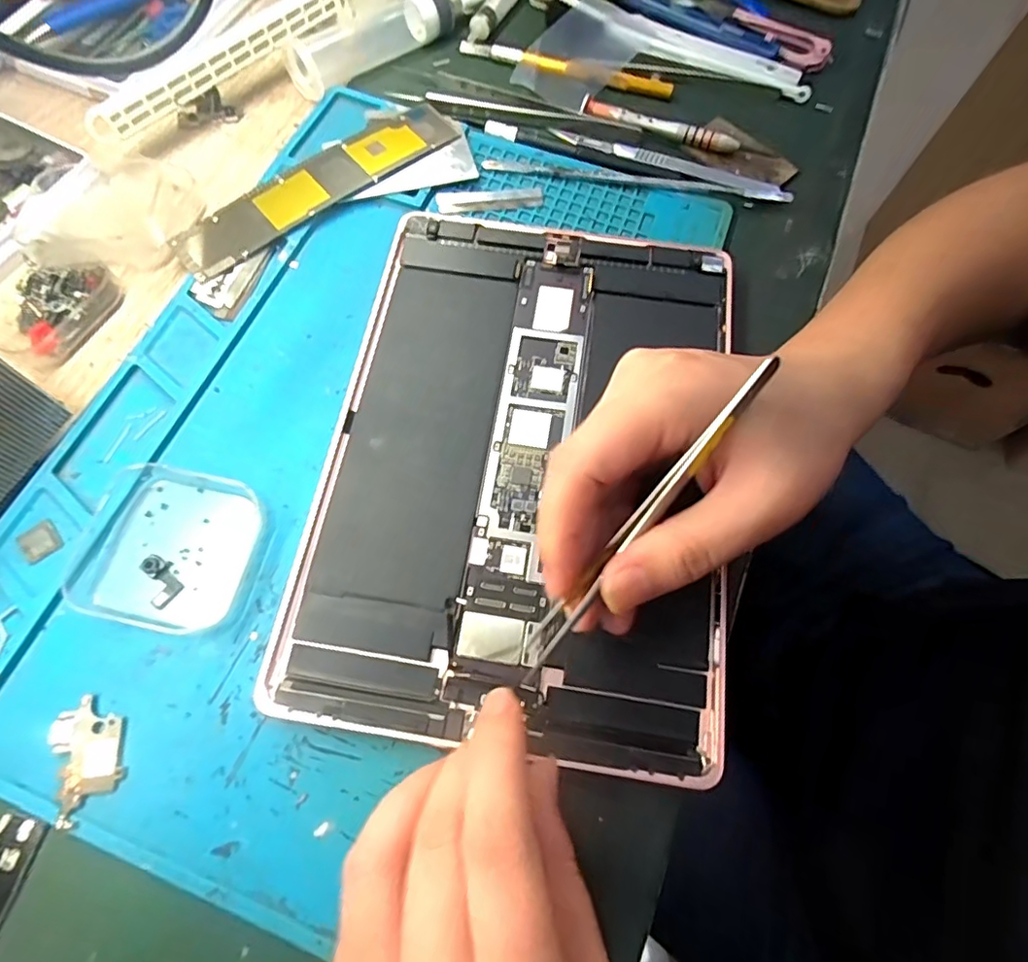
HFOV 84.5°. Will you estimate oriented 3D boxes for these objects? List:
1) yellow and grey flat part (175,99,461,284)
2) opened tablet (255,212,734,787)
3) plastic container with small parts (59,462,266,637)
[{"bbox_3d":[-0.105,-0.162,0.307,0.165,0.007,0.035,-38,75,-16],"label":"yellow and grey flat part"},{"bbox_3d":[0.005,-0.016,0.254,0.174,0.009,0.246,9,68,1],"label":"opened tablet"},{"bbox_3d":[-0.138,0.026,0.230,0.064,0.014,0.065,14,68,3],"label":"plastic container with small parts"}]

